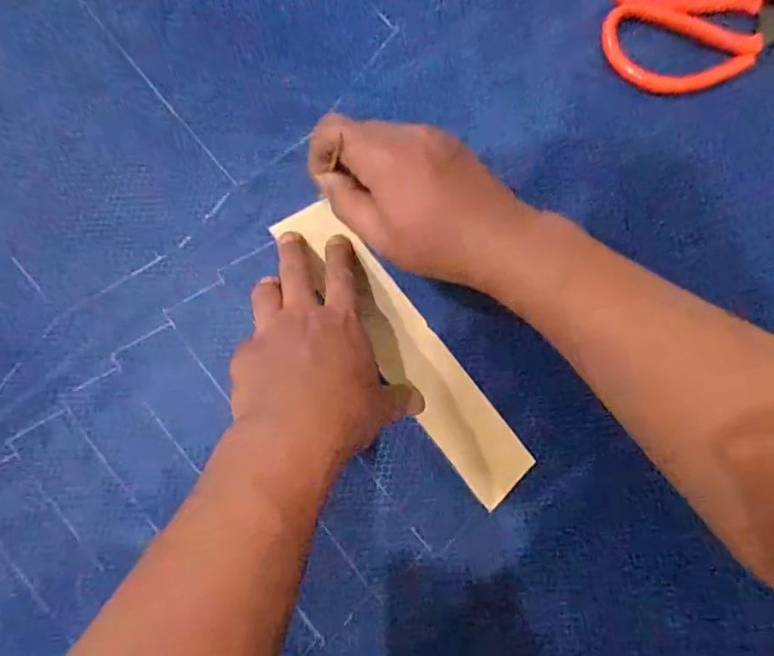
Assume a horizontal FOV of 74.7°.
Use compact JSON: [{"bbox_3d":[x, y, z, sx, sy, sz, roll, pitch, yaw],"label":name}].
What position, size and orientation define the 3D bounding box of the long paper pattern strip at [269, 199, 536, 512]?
[{"bbox_3d":[0.013,0.013,0.350,0.045,0.009,0.236,-36,88,-1],"label":"long paper pattern strip"}]

